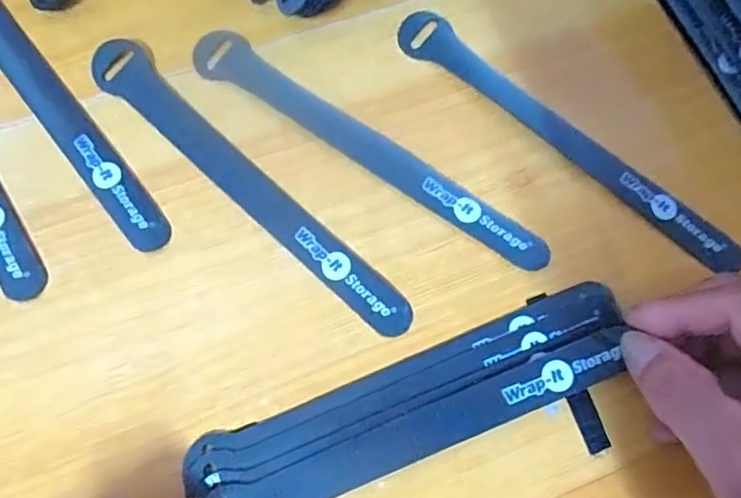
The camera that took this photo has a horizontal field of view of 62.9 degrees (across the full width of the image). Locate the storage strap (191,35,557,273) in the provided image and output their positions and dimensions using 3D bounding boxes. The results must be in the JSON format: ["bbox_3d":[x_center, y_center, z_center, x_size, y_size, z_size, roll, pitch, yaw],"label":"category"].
[{"bbox_3d":[-0.003,-0.048,0.292,0.198,0.005,0.024,36,78,6],"label":"storage strap"}]

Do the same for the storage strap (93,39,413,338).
[{"bbox_3d":[-0.059,-0.031,0.287,0.199,0.004,0.025,44,79,8],"label":"storage strap"}]

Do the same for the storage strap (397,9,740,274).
[{"bbox_3d":[0.095,-0.054,0.297,0.197,0.005,0.024,40,79,7],"label":"storage strap"}]

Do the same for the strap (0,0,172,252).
[{"bbox_3d":[-0.160,-0.079,0.294,0.021,0.004,0.198,-39,81,-10],"label":"strap"}]

